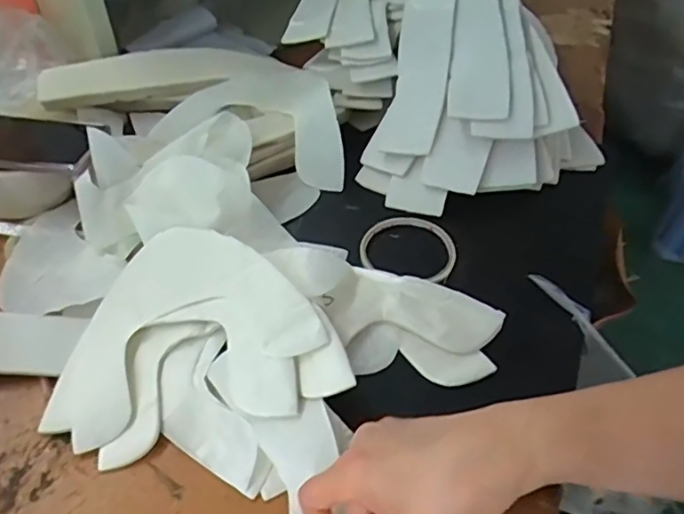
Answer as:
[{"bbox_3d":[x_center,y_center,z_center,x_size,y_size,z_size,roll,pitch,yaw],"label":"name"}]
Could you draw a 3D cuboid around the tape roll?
[{"bbox_3d":[0.061,-0.008,0.541,0.085,0.010,0.077,13,46,11],"label":"tape roll"}]

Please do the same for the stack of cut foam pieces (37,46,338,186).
[{"bbox_3d":[-0.143,-0.184,0.672,0.343,0.056,0.156,15,46,13],"label":"stack of cut foam pieces"}]

